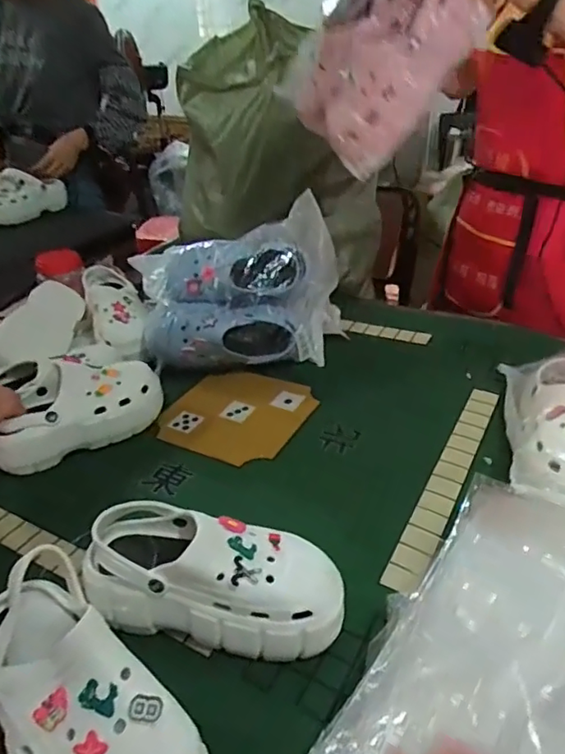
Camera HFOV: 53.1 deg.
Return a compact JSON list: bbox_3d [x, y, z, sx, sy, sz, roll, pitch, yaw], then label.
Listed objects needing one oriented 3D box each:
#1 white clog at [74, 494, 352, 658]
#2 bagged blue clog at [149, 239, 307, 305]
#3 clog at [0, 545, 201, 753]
[{"bbox_3d":[-0.067,0.188,0.548,0.251,0.092,0.101,3,33,9],"label":"white clog"},{"bbox_3d":[-0.106,-0.164,0.955,0.278,0.100,0.103,3,33,9],"label":"bagged blue clog"},{"bbox_3d":[-0.168,0.237,0.438,0.109,0.107,0.250,-28,41,-35],"label":"clog"}]

